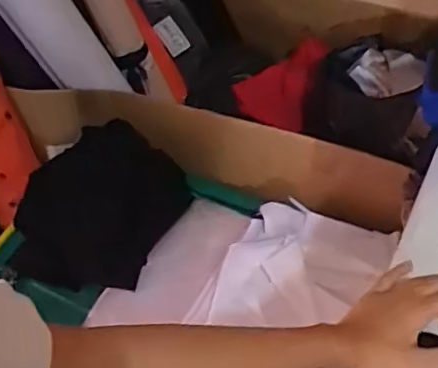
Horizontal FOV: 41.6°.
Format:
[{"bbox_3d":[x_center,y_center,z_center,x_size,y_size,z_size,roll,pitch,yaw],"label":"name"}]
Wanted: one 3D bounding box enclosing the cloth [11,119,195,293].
[{"bbox_3d":[-0.194,0.037,1.034,0.272,0.147,0.266,2,50,6],"label":"cloth"}]

